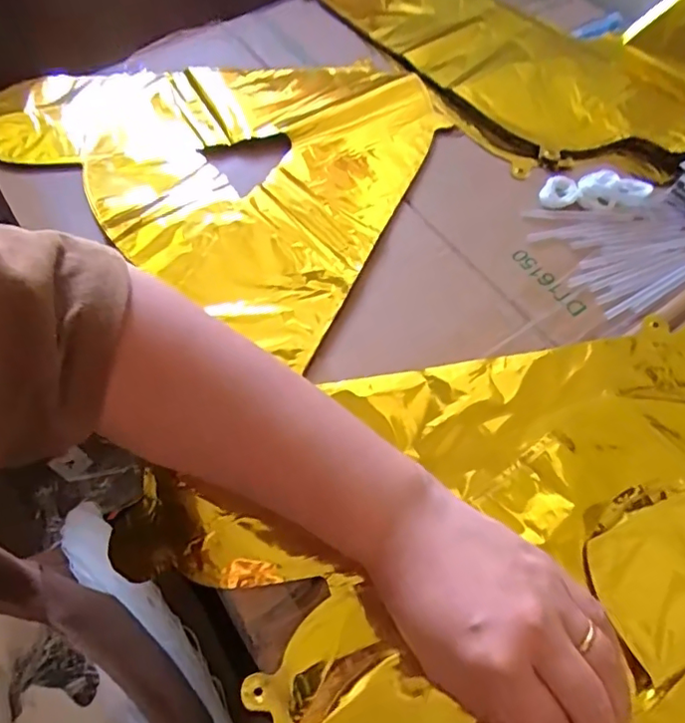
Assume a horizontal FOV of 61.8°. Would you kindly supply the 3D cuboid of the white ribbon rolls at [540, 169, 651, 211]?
[{"bbox_3d":[0.190,-0.128,0.428,0.079,0.012,0.030,3,60,2],"label":"white ribbon rolls"}]

